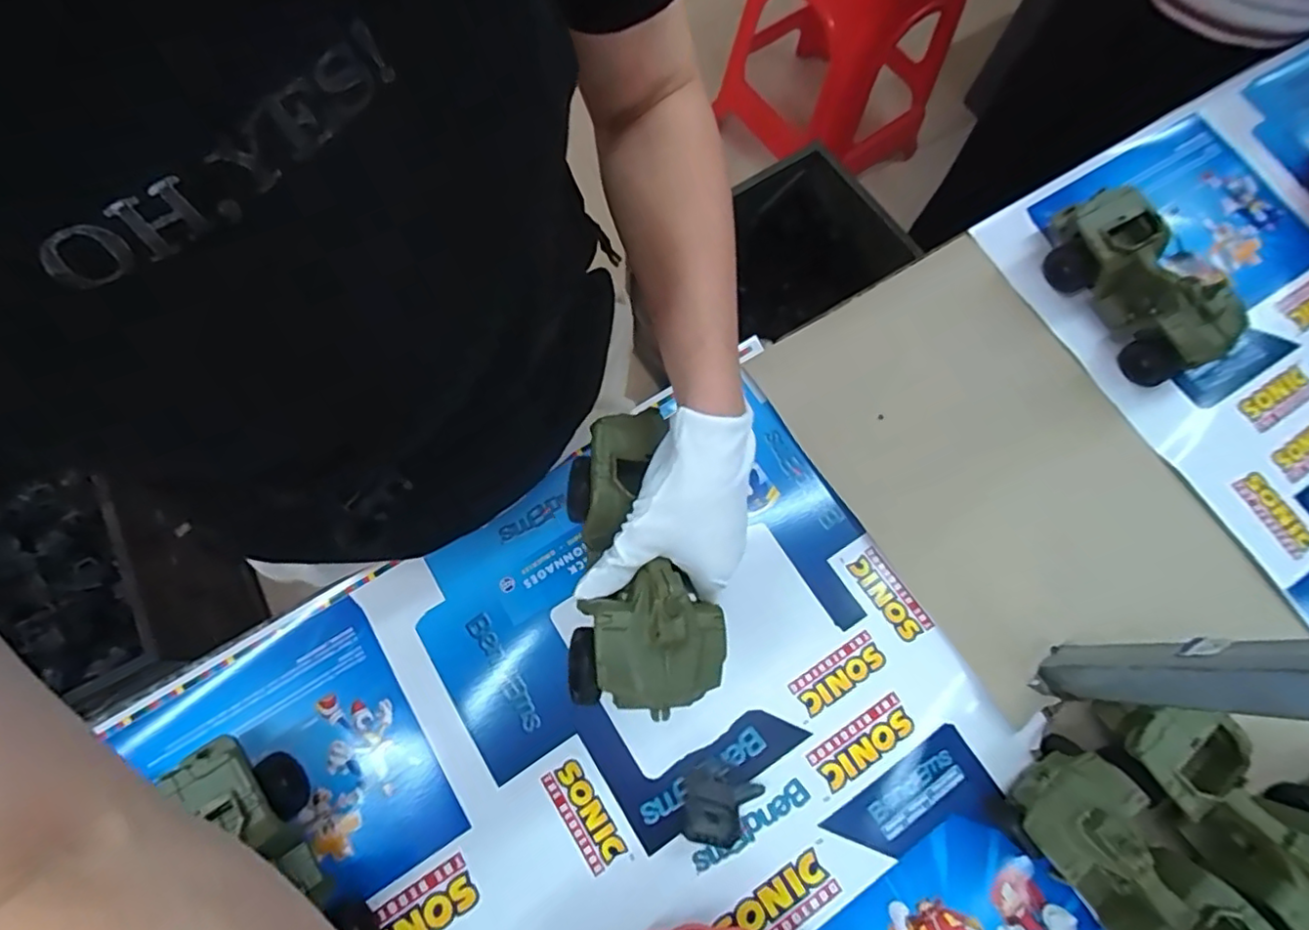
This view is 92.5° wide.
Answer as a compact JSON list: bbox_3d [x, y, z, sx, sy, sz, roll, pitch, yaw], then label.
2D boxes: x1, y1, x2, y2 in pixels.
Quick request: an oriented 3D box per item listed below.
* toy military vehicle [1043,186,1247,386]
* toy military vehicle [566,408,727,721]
[{"bbox_3d":[0.442,-0.169,0.580,0.070,0.078,0.188,-30,76,-10],"label":"toy military vehicle"},{"bbox_3d":[-0.009,0.058,0.383,0.092,0.062,0.190,-4,66,-2],"label":"toy military vehicle"}]

